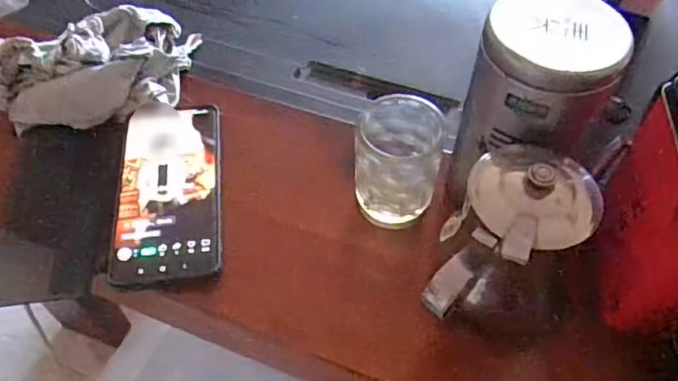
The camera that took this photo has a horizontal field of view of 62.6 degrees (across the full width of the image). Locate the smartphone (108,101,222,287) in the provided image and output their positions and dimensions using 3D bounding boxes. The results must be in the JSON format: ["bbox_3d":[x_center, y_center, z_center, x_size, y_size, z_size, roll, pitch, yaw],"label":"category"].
[{"bbox_3d":[-0.126,-0.003,0.419,0.074,0.013,0.158,-5,52,-4],"label":"smartphone"}]

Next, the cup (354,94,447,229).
[{"bbox_3d":[0.042,-0.018,0.402,0.059,0.075,0.063,0,52,0],"label":"cup"}]

